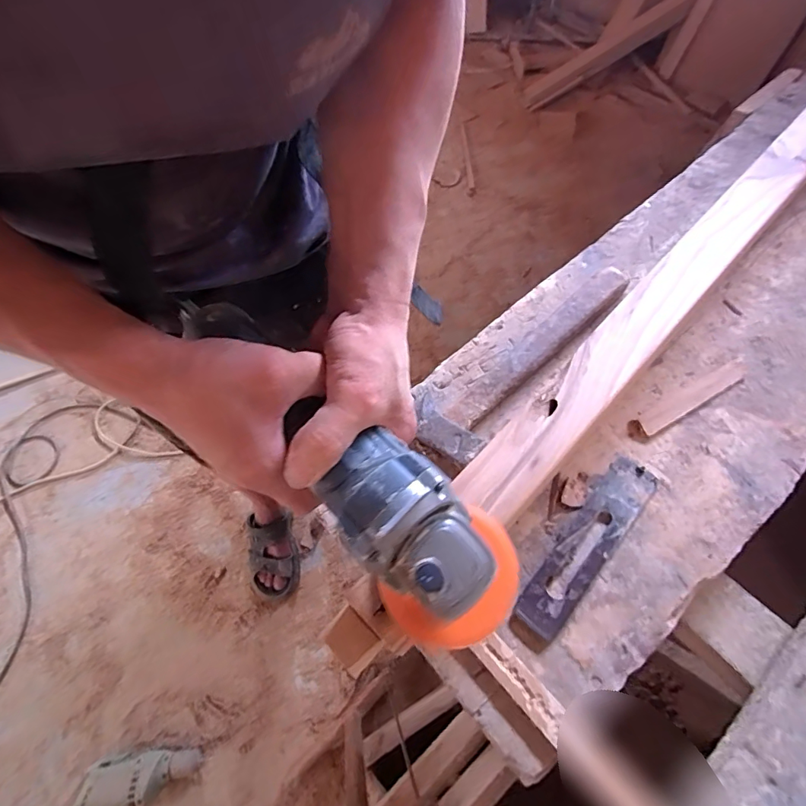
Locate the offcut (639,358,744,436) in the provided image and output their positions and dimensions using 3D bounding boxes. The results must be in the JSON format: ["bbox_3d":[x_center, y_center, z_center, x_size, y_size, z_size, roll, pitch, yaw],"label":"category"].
[{"bbox_3d":[0.284,-0.007,0.454,0.130,0.008,0.020,-27,63,-12],"label":"offcut"}]

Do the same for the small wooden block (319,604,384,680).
[{"bbox_3d":[-0.037,0.170,0.333,0.039,0.006,0.030,38,71,22],"label":"small wooden block"}]

